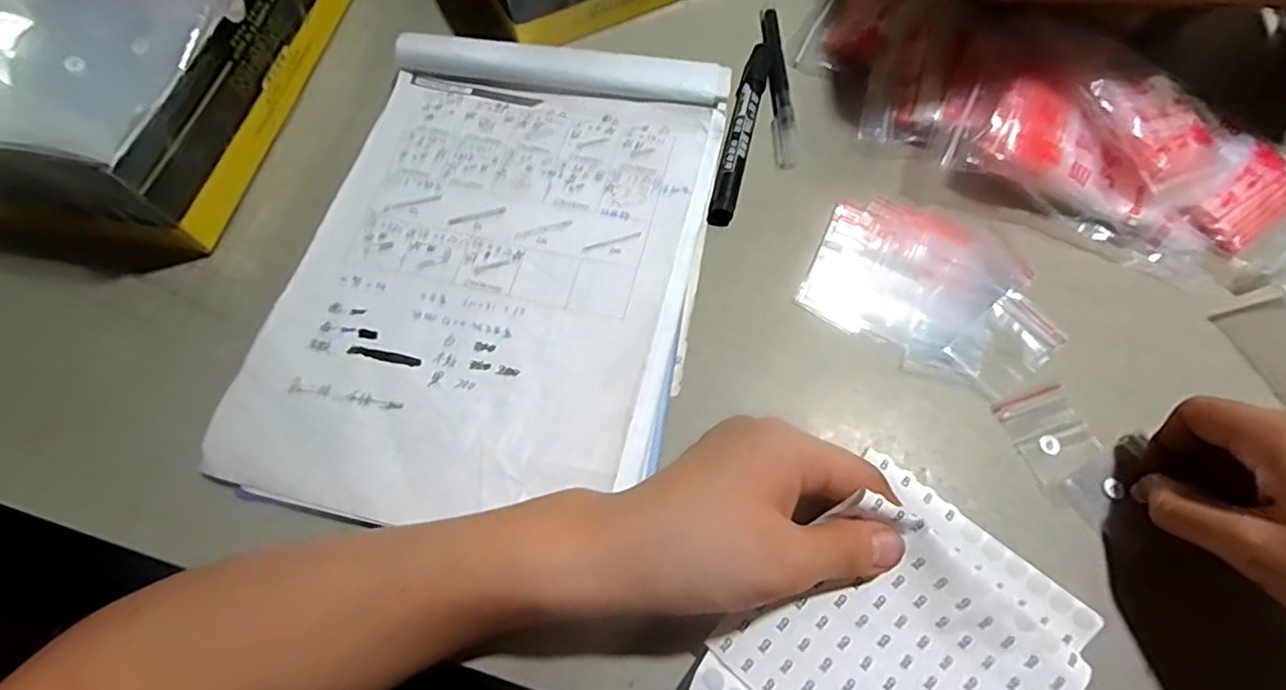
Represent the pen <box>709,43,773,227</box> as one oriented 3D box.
[{"bbox_3d":[0.064,-0.141,0.394,0.017,0.010,0.146,14,69,7],"label":"pen"}]

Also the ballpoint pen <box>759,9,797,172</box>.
[{"bbox_3d":[0.090,-0.177,0.415,0.015,0.008,0.133,-2,68,0],"label":"ballpoint pen"}]

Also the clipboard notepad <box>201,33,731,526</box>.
[{"bbox_3d":[-0.080,-0.050,0.352,0.220,0.014,0.300,13,69,6],"label":"clipboard notepad"}]

